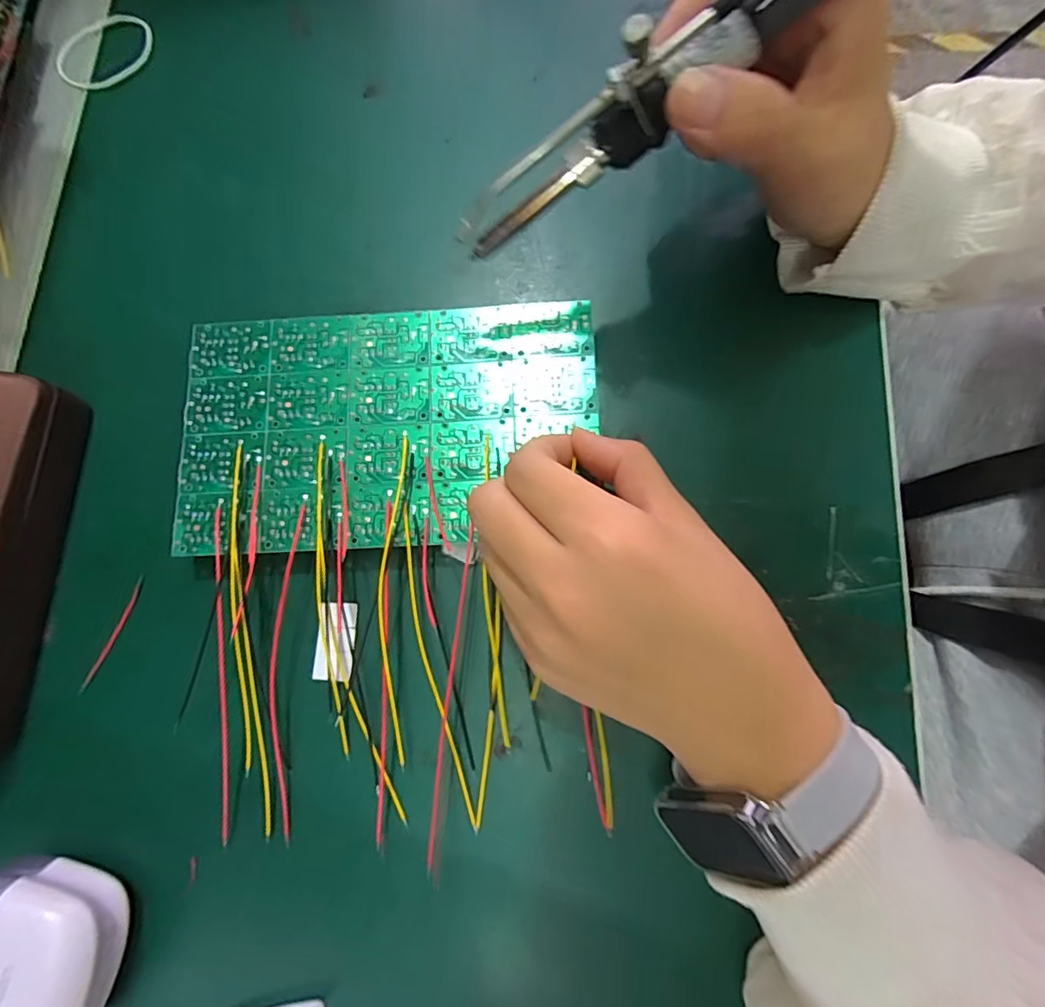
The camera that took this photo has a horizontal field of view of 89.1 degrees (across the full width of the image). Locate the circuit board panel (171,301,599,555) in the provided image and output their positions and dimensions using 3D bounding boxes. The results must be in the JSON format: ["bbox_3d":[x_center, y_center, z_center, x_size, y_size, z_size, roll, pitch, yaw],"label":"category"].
[{"bbox_3d":[-0.056,-0.033,0.221,0.171,0.004,0.101,-2,79,1],"label":"circuit board panel"}]

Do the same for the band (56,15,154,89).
[{"bbox_3d":[-0.222,-0.241,0.283,0.054,0.005,0.044,-12,77,2],"label":"band"}]

